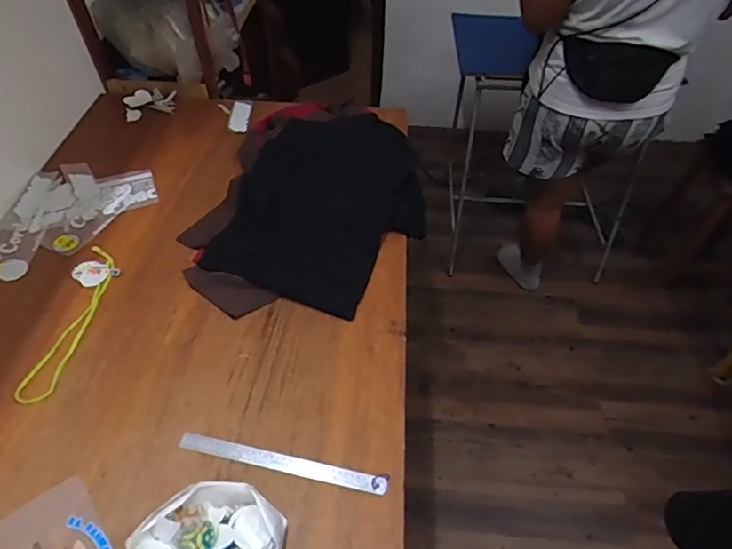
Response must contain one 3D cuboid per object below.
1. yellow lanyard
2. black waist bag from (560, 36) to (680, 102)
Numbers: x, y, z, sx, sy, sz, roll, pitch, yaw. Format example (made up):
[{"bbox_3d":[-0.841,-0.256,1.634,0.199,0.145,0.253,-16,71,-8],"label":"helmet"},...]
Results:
[{"bbox_3d":[-0.553,0.077,0.969,0.088,0.006,0.352,1,50,-1],"label":"yellow lanyard"},{"bbox_3d":[0.637,-0.524,1.311,0.269,0.149,0.089,8,50,4],"label":"black waist bag"}]

